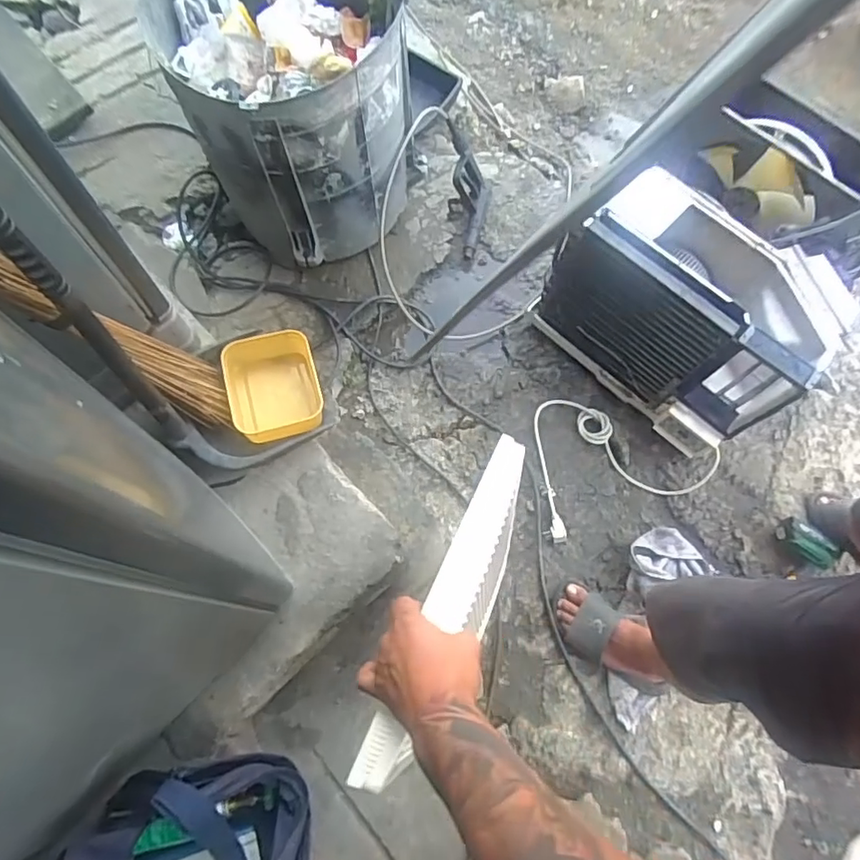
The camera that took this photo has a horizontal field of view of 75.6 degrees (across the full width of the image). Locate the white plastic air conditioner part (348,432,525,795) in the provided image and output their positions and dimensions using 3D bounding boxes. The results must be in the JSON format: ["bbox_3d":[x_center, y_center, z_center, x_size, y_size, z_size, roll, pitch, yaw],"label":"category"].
[{"bbox_3d":[0.030,0.176,0.569,0.064,0.041,0.358,25,67,7],"label":"white plastic air conditioner part"}]

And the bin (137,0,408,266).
[{"bbox_3d":[-0.287,-0.722,1.193,0.452,0.476,0.522,-25,73,-11],"label":"bin"}]

